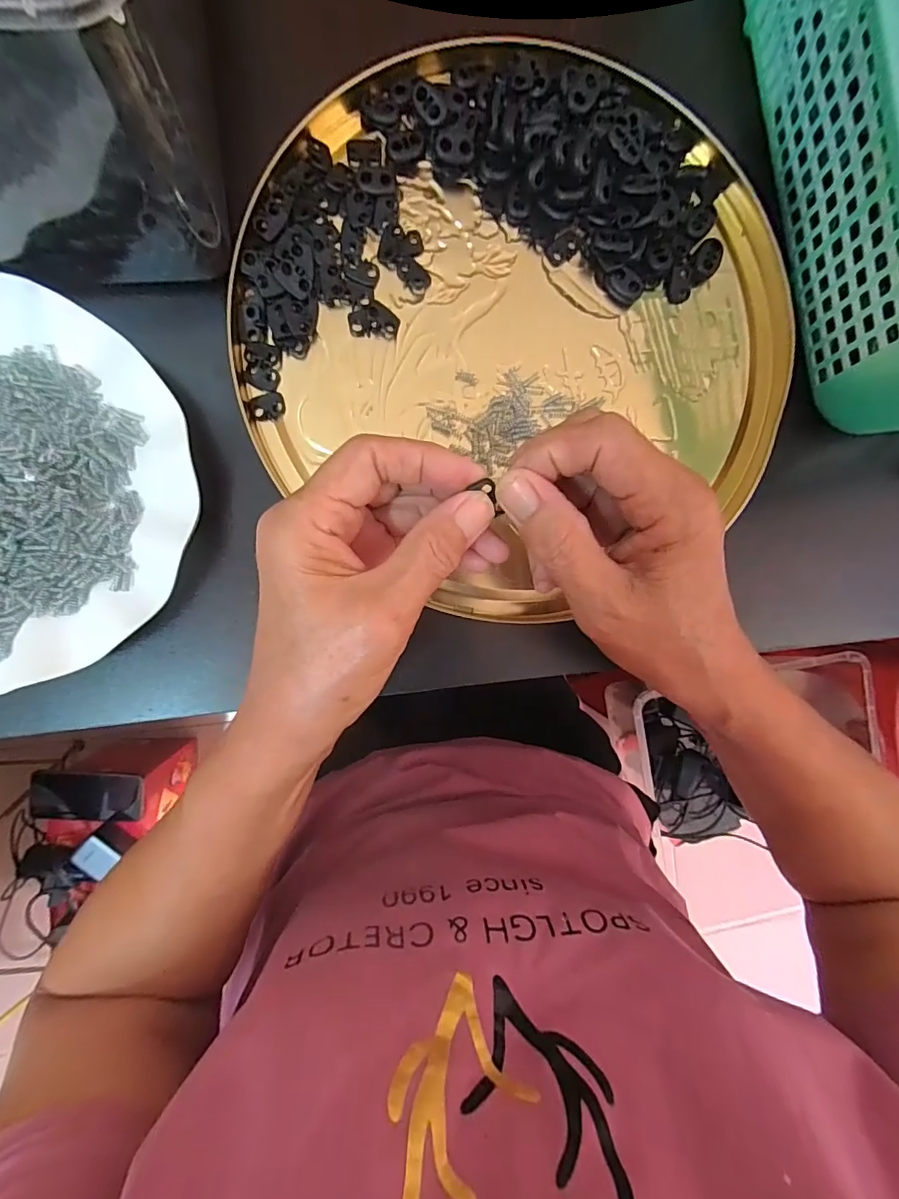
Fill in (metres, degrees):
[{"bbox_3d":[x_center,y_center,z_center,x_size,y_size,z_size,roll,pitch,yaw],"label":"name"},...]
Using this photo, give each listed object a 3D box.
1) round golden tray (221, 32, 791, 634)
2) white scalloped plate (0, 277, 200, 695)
[{"bbox_3d":[0.040,-0.141,0.263,0.290,0.026,0.292,0,92,-6],"label":"round golden tray"},{"bbox_3d":[-0.218,-0.052,0.237,0.173,0.022,0.180,0,92,-6],"label":"white scalloped plate"}]

